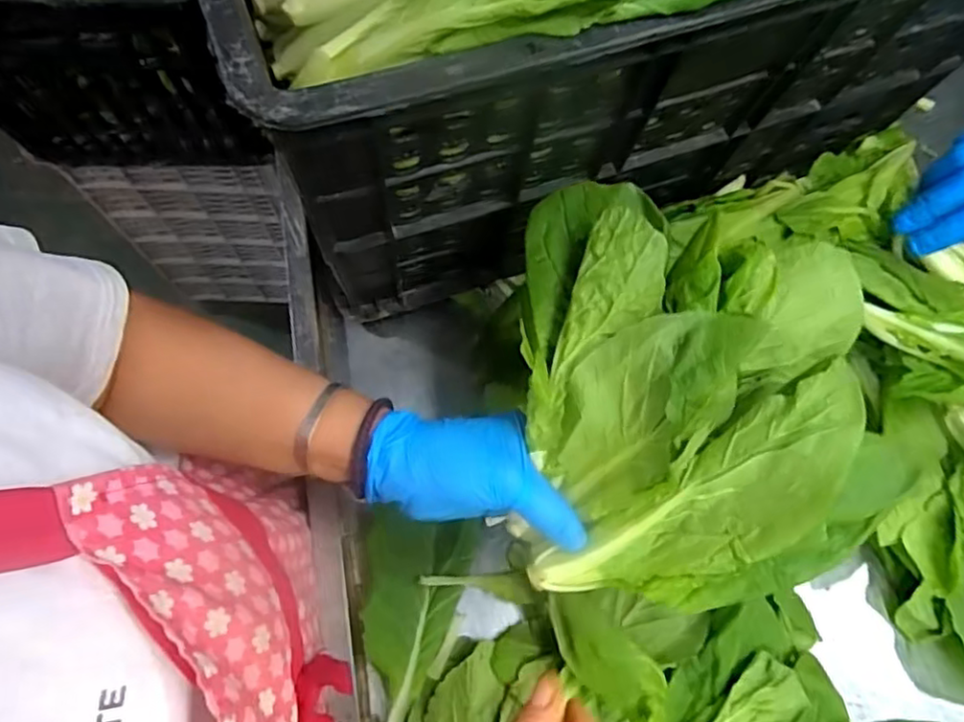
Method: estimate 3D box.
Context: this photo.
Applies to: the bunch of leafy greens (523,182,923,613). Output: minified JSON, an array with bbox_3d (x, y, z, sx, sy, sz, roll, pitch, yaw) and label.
[{"bbox_3d":[0.111,0.011,0.332,0.171,0.082,0.207,0,72,-2],"label":"bunch of leafy greens"}]

